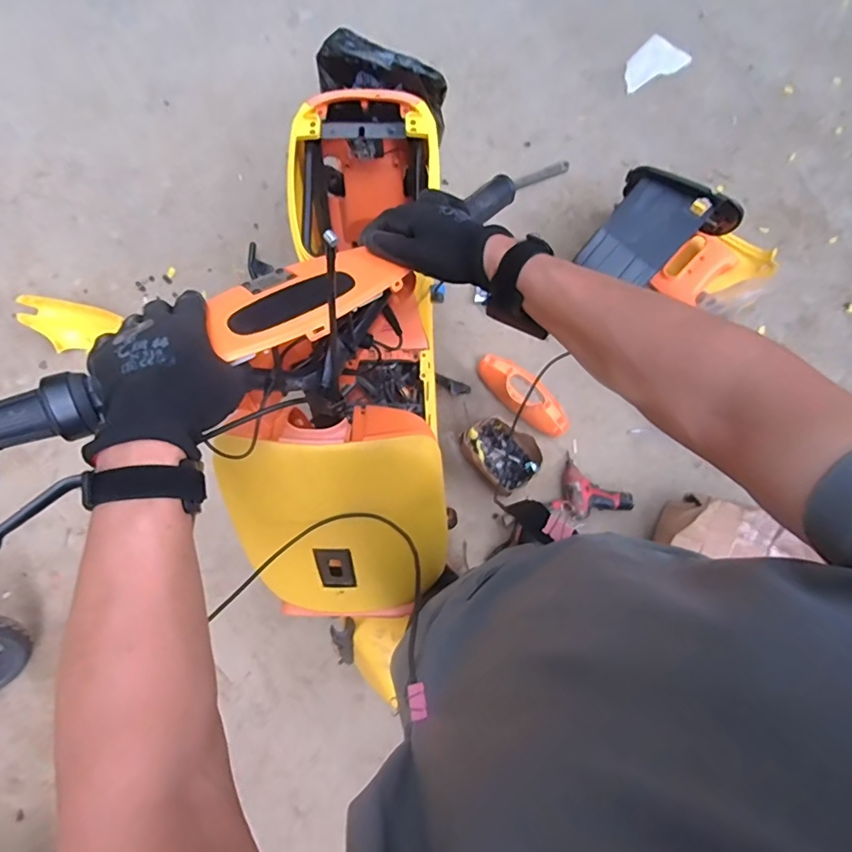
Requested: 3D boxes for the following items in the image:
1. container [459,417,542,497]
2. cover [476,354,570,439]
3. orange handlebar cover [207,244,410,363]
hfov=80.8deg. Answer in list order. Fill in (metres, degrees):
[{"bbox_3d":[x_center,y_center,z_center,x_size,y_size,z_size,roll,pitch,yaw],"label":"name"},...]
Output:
[{"bbox_3d":[0.212,0.073,1.401,0.168,0.099,0.214,-41,80,-7],"label":"container"},{"bbox_3d":[0.279,-0.094,1.402,0.309,0.105,0.139,41,82,9],"label":"cover"},{"bbox_3d":[-0.112,-0.112,0.455,0.169,0.030,0.096,-34,60,-26],"label":"orange handlebar cover"}]

